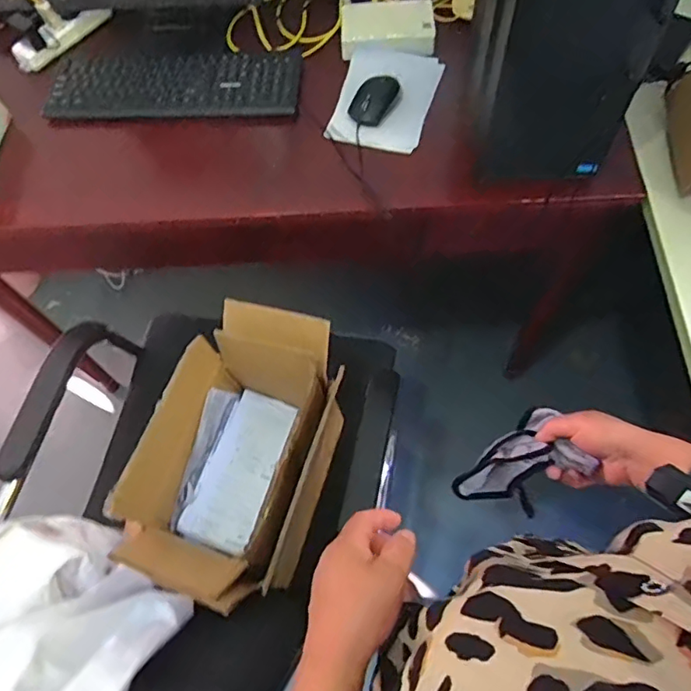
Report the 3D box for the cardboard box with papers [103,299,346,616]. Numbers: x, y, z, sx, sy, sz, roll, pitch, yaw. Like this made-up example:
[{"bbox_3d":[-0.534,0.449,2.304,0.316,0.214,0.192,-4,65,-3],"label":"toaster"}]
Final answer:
[{"bbox_3d":[-0.137,0.159,0.777,0.209,0.216,0.371,15,68,9],"label":"cardboard box with papers"}]

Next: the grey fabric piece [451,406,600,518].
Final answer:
[{"bbox_3d":[0.196,0.134,0.613,0.072,0.143,0.063,41,32,-7],"label":"grey fabric piece"}]

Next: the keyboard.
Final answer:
[{"bbox_3d":[-0.289,-0.449,0.924,0.418,0.030,0.155,0,66,3],"label":"keyboard"}]

